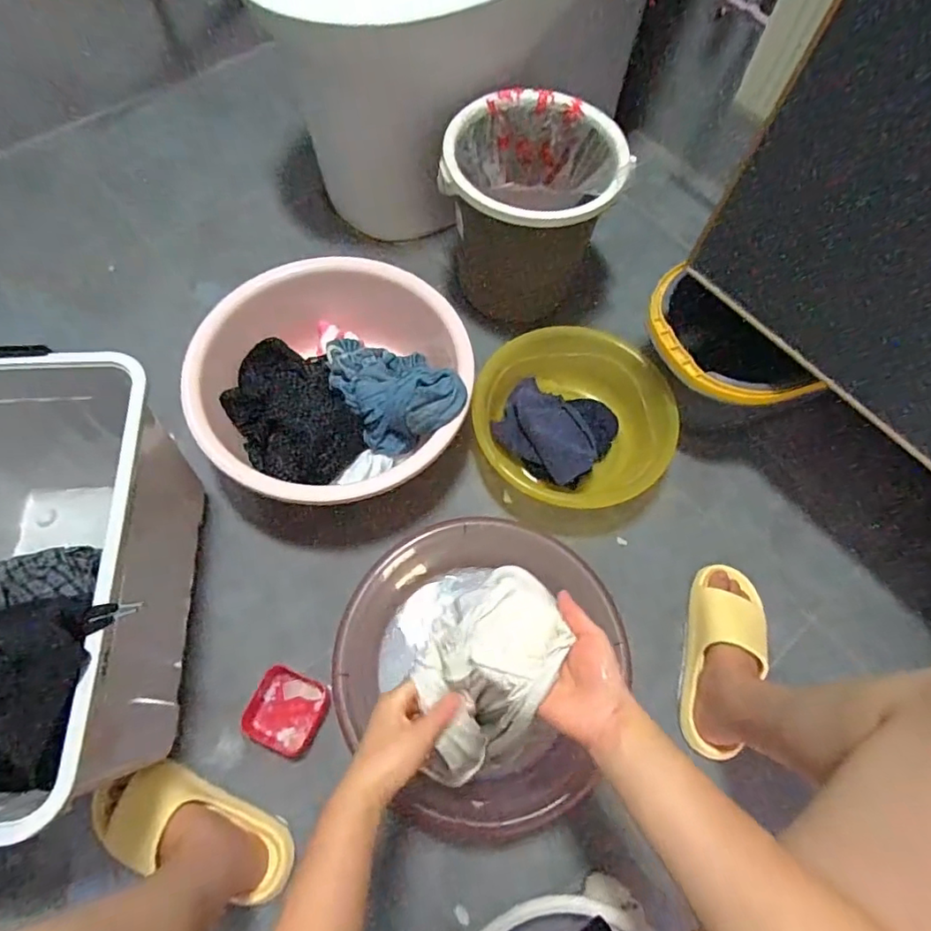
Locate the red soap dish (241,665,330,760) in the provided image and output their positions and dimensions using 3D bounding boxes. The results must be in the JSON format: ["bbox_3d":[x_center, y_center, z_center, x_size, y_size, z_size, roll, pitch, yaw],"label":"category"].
[{"bbox_3d":[-0.235,0.323,0.722,0.093,0.028,0.095,24,66,8],"label":"red soap dish"}]

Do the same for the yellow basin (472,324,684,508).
[{"bbox_3d":[0.163,-0.059,0.856,0.294,0.123,0.289,20,66,6],"label":"yellow basin"}]

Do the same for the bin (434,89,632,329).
[{"bbox_3d":[0.094,-0.395,0.900,0.257,0.288,0.219,8,65,1],"label":"bin"}]

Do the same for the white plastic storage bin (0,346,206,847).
[{"bbox_3d":[-0.500,0.142,0.632,0.338,0.293,0.474,-4,66,-5],"label":"white plastic storage bin"}]

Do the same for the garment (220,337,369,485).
[{"bbox_3d":[-0.256,-0.079,0.804,0.160,0.066,0.237,-28,70,-15],"label":"garment"}]

